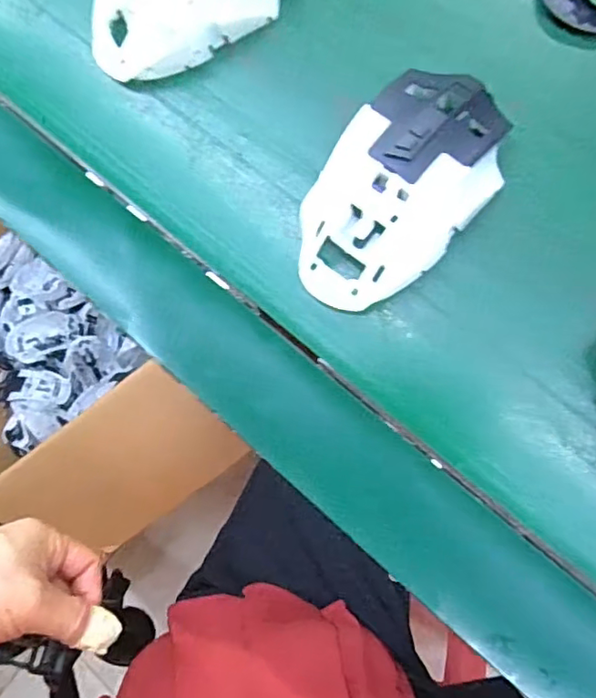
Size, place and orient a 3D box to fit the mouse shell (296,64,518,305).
[{"bbox_3d":[0.046,-0.070,0.250,0.062,0.037,0.113,36,91,9],"label":"mouse shell"}]

